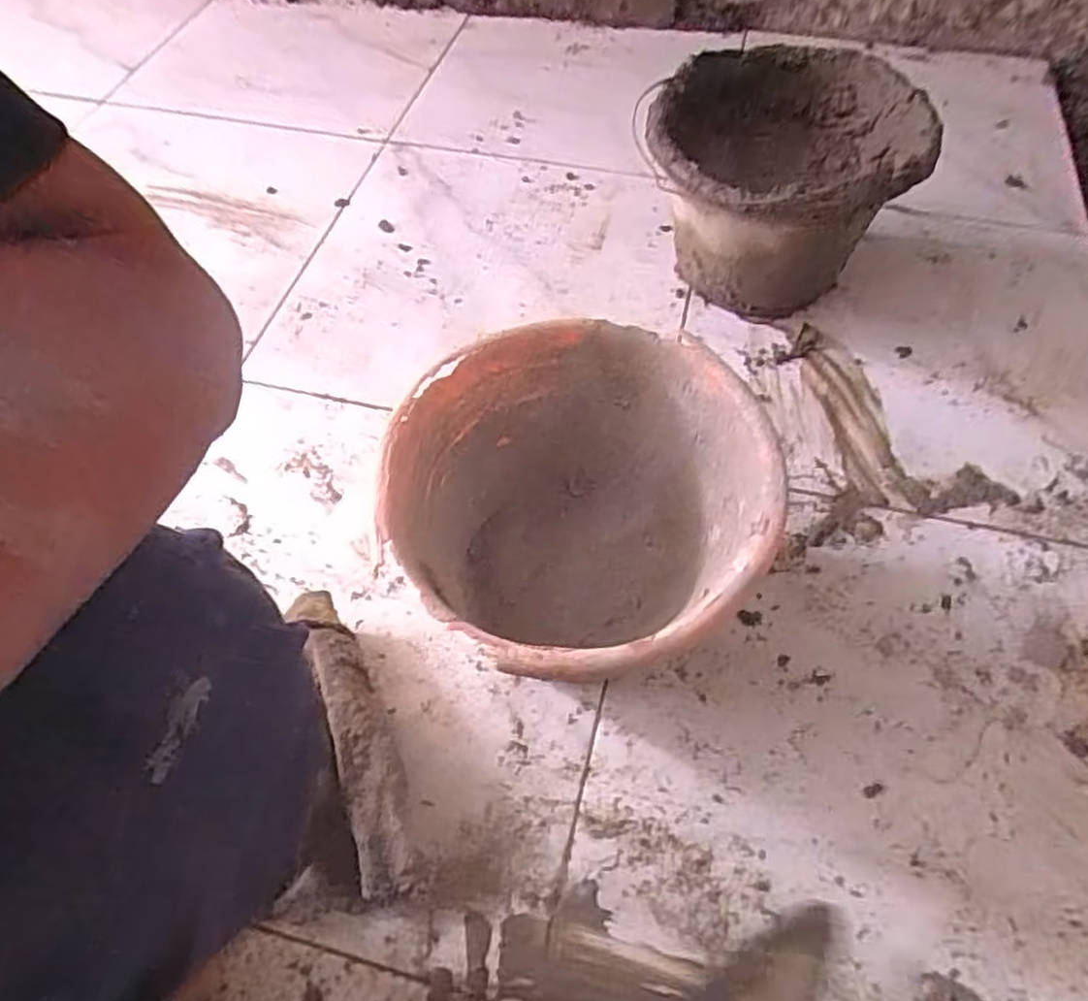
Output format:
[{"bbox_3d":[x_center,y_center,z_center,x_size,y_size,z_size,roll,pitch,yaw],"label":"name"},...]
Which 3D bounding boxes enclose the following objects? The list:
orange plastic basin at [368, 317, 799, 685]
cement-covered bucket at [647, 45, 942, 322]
[{"bbox_3d":[0.026,0.018,0.490,0.222,0.161,0.226,0,58,1],"label":"orange plastic basin"},{"bbox_3d":[0.209,-0.275,0.668,0.216,0.168,0.217,0,58,1],"label":"cement-covered bucket"}]

